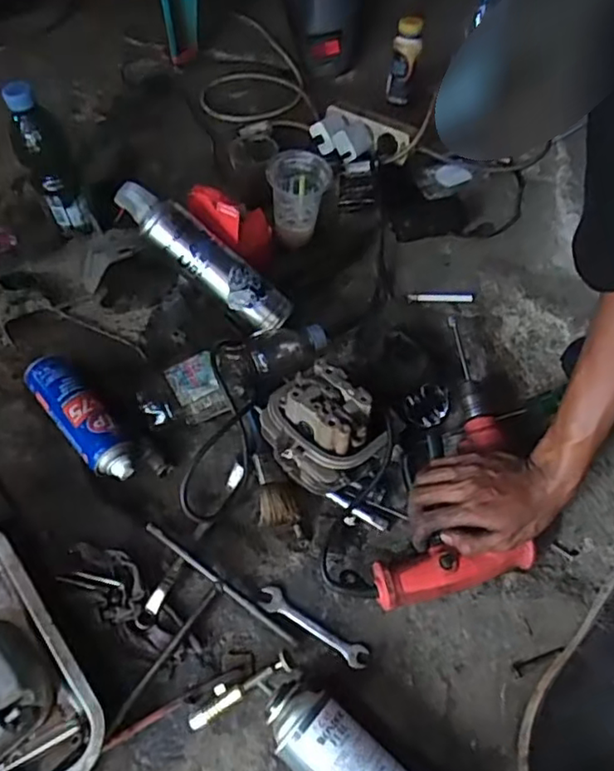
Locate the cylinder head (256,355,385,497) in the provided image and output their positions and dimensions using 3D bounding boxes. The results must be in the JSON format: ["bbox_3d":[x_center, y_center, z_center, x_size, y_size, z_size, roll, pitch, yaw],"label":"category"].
[{"bbox_3d":[0.016,0.053,0.673,0.133,0.106,0.094,38,60,23],"label":"cylinder head"}]

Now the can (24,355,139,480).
[{"bbox_3d":[-0.261,0.039,0.704,0.054,0.048,0.185,-35,62,-25],"label":"can"}]

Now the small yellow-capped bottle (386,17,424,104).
[{"bbox_3d":[0.166,-0.551,1.027,0.045,0.148,0.035,11,53,5],"label":"small yellow-capped bottle"}]

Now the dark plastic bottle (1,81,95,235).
[{"bbox_3d":[-0.324,-0.279,0.776,0.068,0.209,0.072,-24,58,-20],"label":"dark plastic bottle"}]

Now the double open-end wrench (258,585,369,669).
[{"bbox_3d":[0.007,0.244,0.613,0.121,0.006,0.023,27,56,16],"label":"double open-end wrench"}]

